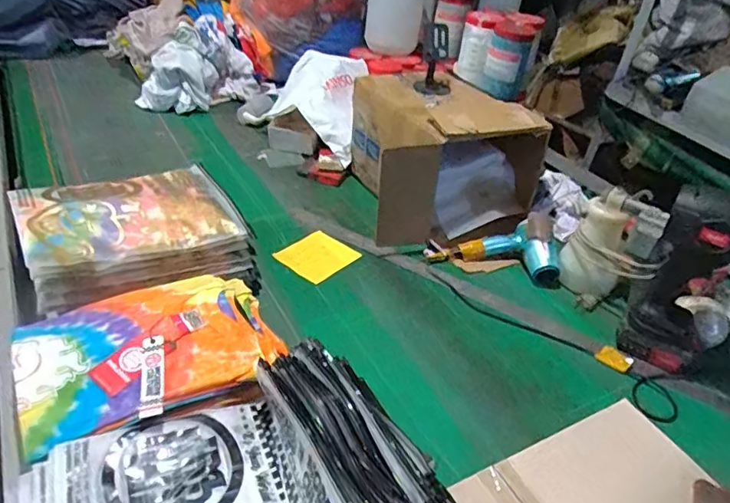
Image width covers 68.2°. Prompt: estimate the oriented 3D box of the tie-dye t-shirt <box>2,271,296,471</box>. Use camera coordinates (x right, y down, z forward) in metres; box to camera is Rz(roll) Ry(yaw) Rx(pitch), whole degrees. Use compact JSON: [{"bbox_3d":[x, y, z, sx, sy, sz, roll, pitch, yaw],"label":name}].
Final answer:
[{"bbox_3d":[-0.281,0.118,0.713,0.319,0.046,0.241,-11,40,-24],"label":"tie-dye t-shirt"}]

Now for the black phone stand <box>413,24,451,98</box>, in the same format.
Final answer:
[{"bbox_3d":[0.154,-0.414,1.166,0.074,0.128,0.101,12,36,6],"label":"black phone stand"}]

